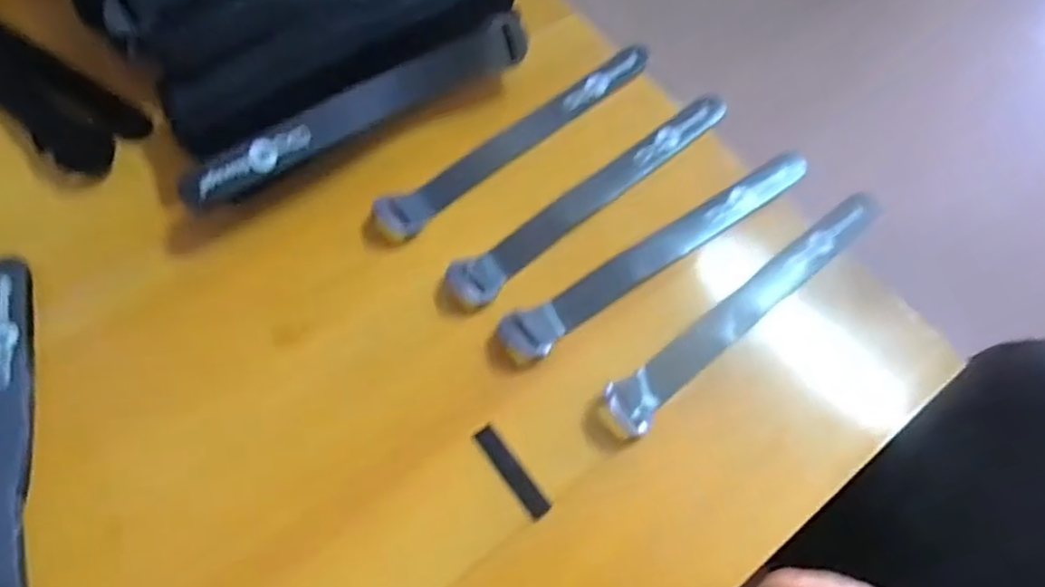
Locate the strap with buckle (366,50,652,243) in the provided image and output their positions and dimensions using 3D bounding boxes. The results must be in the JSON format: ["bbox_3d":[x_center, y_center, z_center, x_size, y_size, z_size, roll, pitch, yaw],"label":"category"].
[{"bbox_3d":[0.000,-0.092,0.370,0.193,0.009,0.022,-37,70,-18],"label":"strap with buckle"}]

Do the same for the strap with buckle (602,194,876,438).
[{"bbox_3d":[0.114,0.006,0.324,0.186,0.016,0.024,-35,69,-18],"label":"strap with buckle"}]

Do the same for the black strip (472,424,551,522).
[{"bbox_3d":[-0.005,0.080,0.292,0.010,0.005,0.046,-33,69,-17],"label":"black strip"}]

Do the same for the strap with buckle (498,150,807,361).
[{"bbox_3d":[0.073,-0.025,0.337,0.193,0.014,0.022,-32,69,-17],"label":"strap with buckle"}]

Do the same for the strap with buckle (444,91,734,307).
[{"bbox_3d":[0.041,-0.054,0.354,0.192,0.011,0.022,-36,70,-18],"label":"strap with buckle"}]

